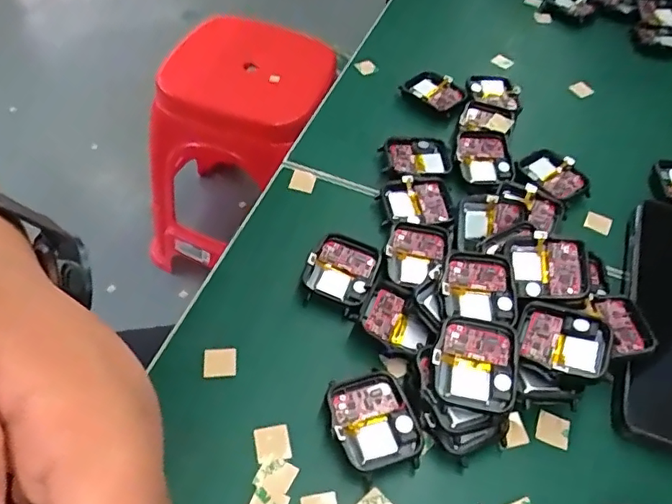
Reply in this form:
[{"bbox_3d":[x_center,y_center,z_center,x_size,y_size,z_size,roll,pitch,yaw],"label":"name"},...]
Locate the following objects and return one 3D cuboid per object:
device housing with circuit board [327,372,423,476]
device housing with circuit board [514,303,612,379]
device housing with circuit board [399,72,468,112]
[{"bbox_3d":[0.017,0.079,0.256,0.037,0.012,0.045,-15,54,-17],"label":"device housing with circuit board"},{"bbox_3d":[0.110,0.043,0.269,0.041,0.009,0.035,14,52,22],"label":"device housing with circuit board"},{"bbox_3d":[0.074,-0.120,0.421,0.033,0.015,0.041,-30,59,-26],"label":"device housing with circuit board"}]

